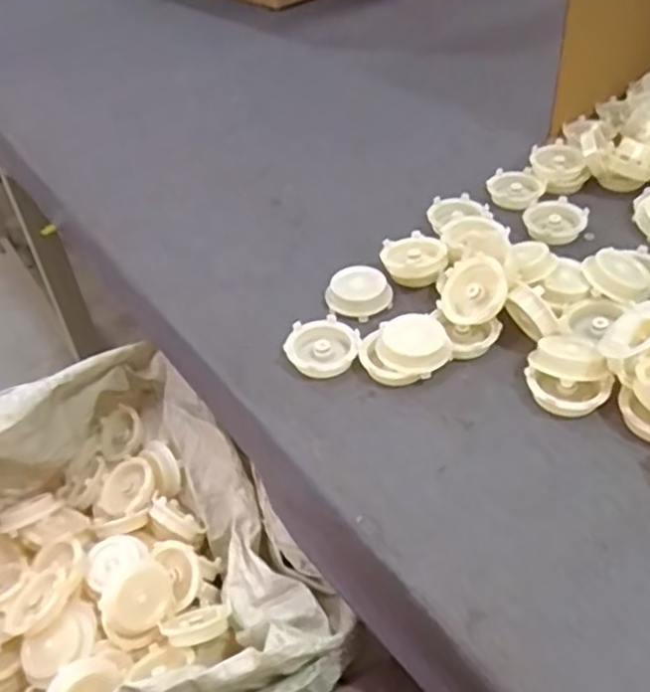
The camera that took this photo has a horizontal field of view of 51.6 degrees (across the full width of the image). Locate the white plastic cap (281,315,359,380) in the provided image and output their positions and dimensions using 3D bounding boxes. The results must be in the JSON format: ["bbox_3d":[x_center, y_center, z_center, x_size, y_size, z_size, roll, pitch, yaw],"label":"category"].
[{"bbox_3d":[-0.002,0.001,0.548,0.059,0.014,0.057,-3,44,3],"label":"white plastic cap"}]

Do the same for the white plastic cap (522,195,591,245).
[{"bbox_3d":[0.228,-0.125,0.659,0.056,0.012,0.054,-3,44,3],"label":"white plastic cap"}]

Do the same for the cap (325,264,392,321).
[{"bbox_3d":[0.030,-0.050,0.593,0.057,0.017,0.057,-3,44,2],"label":"cap"}]

